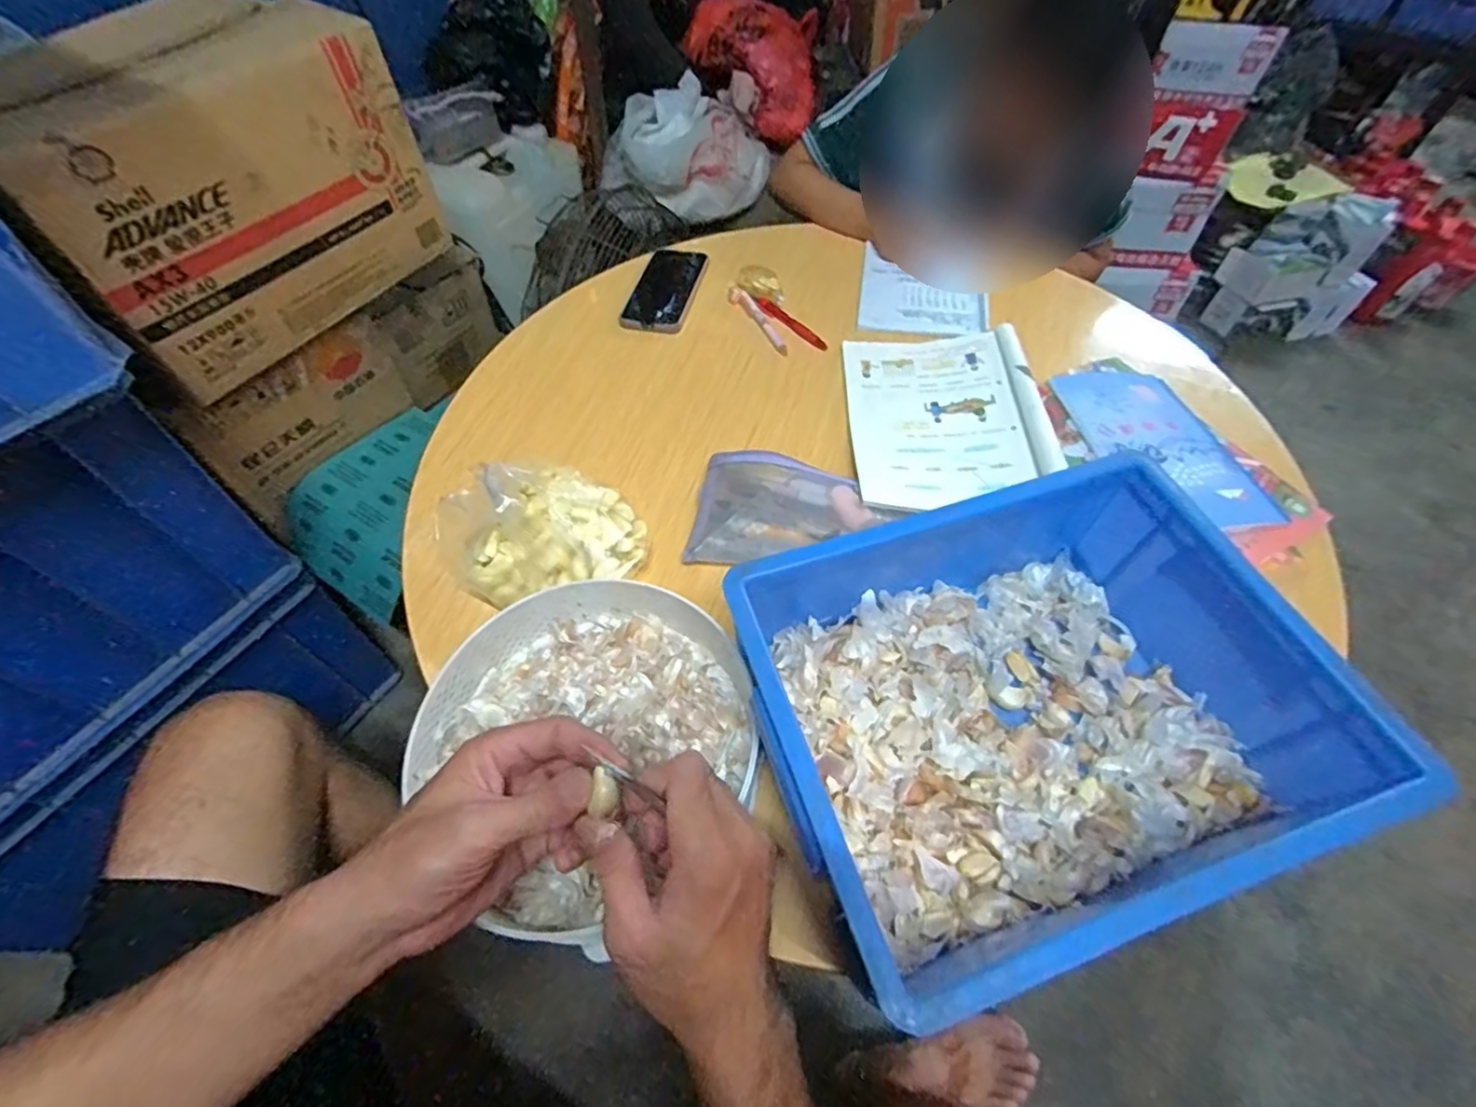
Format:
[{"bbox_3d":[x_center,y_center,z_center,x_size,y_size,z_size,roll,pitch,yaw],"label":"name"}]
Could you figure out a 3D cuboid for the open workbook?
[{"bbox_3d":[0.216,-0.148,0.646,0.189,0.034,0.253,3,54,-1],"label":"open workbook"}]

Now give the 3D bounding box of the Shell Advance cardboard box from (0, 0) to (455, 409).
[{"bbox_3d":[-0.574,-0.408,0.676,0.240,0.249,0.355,28,57,16],"label":"Shell Advance cardboard box"}]

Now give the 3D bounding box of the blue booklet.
[{"bbox_3d":[0.415,-0.109,0.612,0.129,0.009,0.219,-12,55,-12],"label":"blue booklet"}]

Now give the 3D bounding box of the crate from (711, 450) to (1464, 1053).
[{"bbox_3d":[0.191,0.100,0.418,0.338,0.121,0.259,-15,56,-14],"label":"crate"}]

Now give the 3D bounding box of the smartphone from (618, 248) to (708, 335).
[{"bbox_3d":[-0.089,-0.350,0.809,0.083,0.015,0.181,13,55,6],"label":"smartphone"}]

